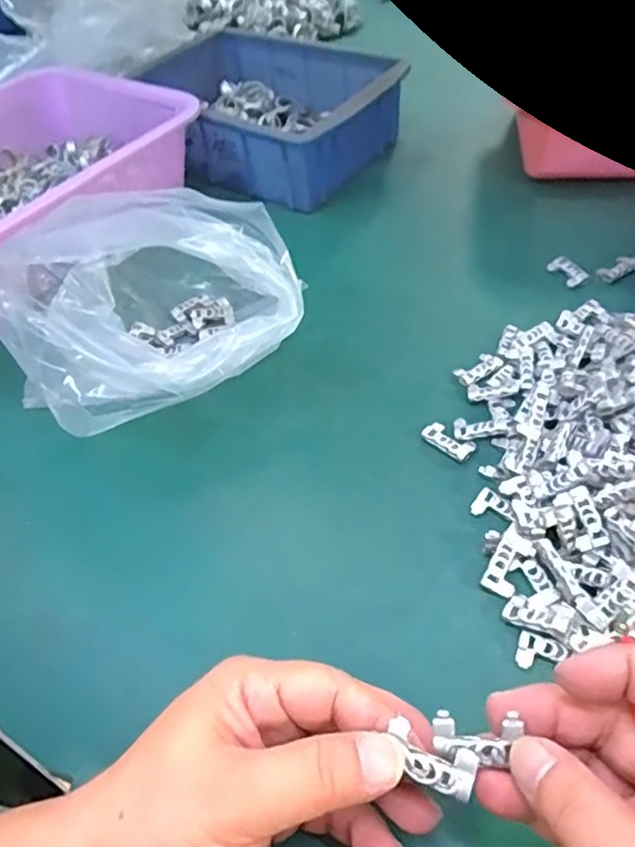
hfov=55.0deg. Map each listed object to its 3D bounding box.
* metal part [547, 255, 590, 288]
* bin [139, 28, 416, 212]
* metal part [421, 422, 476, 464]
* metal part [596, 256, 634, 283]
[{"bbox_3d":[0.186,-0.113,0.453,0.017,0.010,0.033,-22,51,-12],"label":"metal part"},{"bbox_3d":[-0.049,-0.300,0.597,0.236,0.076,0.185,21,55,23],"label":"bin"},{"bbox_3d":[0.077,0.011,0.360,0.030,0.005,0.015,34,61,30],"label":"metal part"},{"bbox_3d":[0.221,-0.113,0.448,0.032,0.009,0.013,-25,51,-14],"label":"metal part"}]

